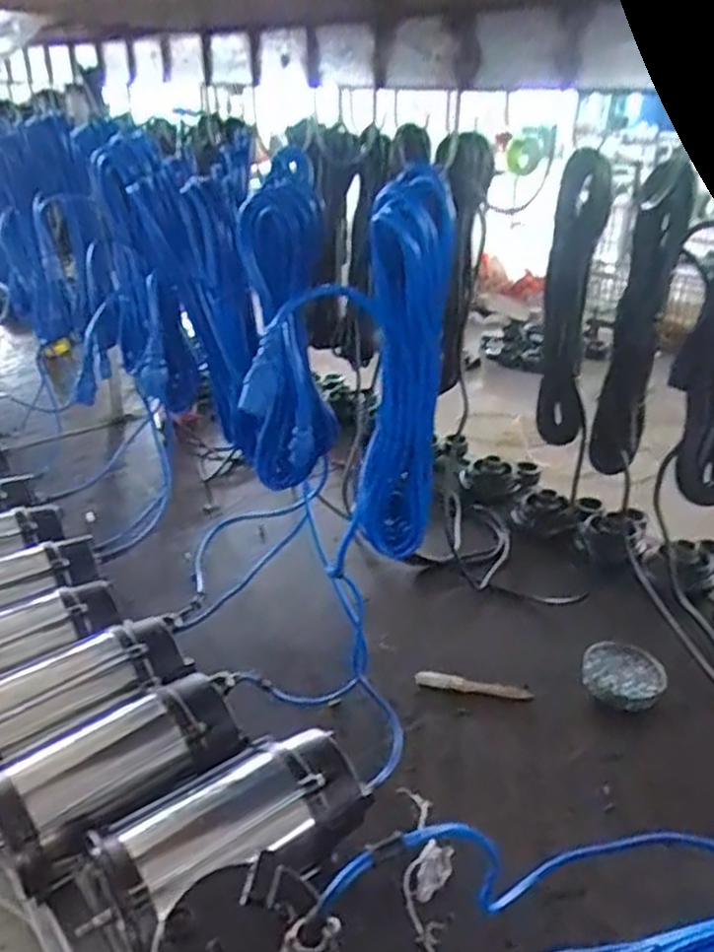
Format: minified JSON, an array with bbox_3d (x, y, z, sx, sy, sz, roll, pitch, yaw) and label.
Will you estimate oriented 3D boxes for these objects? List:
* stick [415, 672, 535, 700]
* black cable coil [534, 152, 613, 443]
[{"bbox_3d":[0.161,0.286,1.039,0.156,0.022,0.027,3,27,3],"label":"stick"},{"bbox_3d":[0.261,-0.212,0.945,0.073,0.352,0.053,17,24,34],"label":"black cable coil"}]

